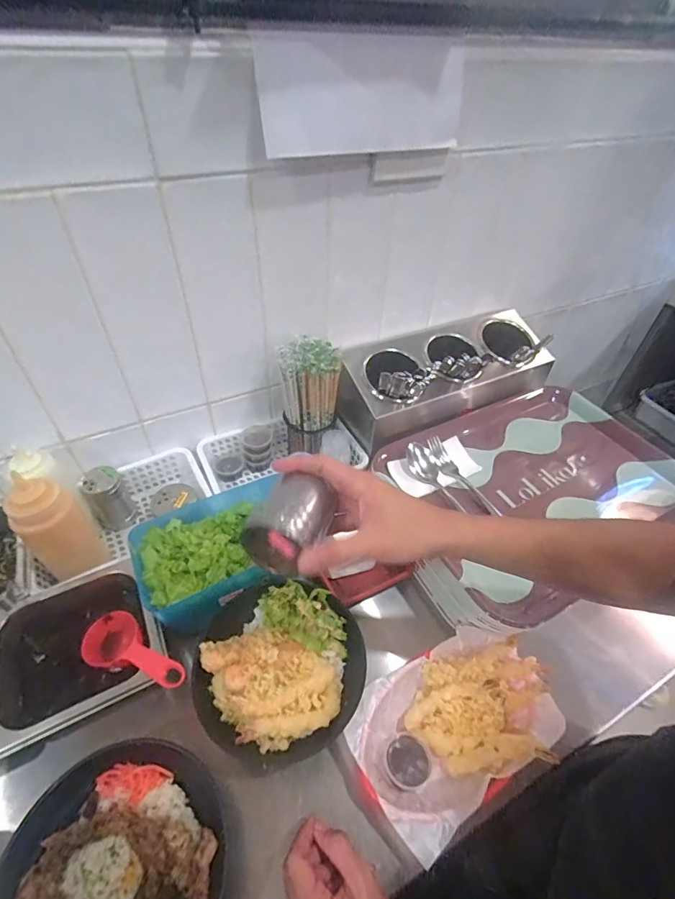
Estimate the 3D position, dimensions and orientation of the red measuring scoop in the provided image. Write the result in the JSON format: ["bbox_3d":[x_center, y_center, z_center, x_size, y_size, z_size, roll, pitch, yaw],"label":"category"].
[{"bbox_3d":[-0.229,0.229,0.482,0.150,0.035,0.062,6,40,36],"label":"red measuring scoop"}]

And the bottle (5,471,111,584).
[{"bbox_3d":[-0.348,0.100,0.538,0.068,0.172,0.079,-32,55,-30],"label":"bottle"}]

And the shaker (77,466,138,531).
[{"bbox_3d":[-0.337,0.068,0.630,0.051,0.095,0.059,-27,53,-27],"label":"shaker"}]

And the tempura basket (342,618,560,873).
[{"bbox_3d":[0.127,0.298,0.468,0.223,0.064,0.142,-19,50,-21],"label":"tempura basket"}]

